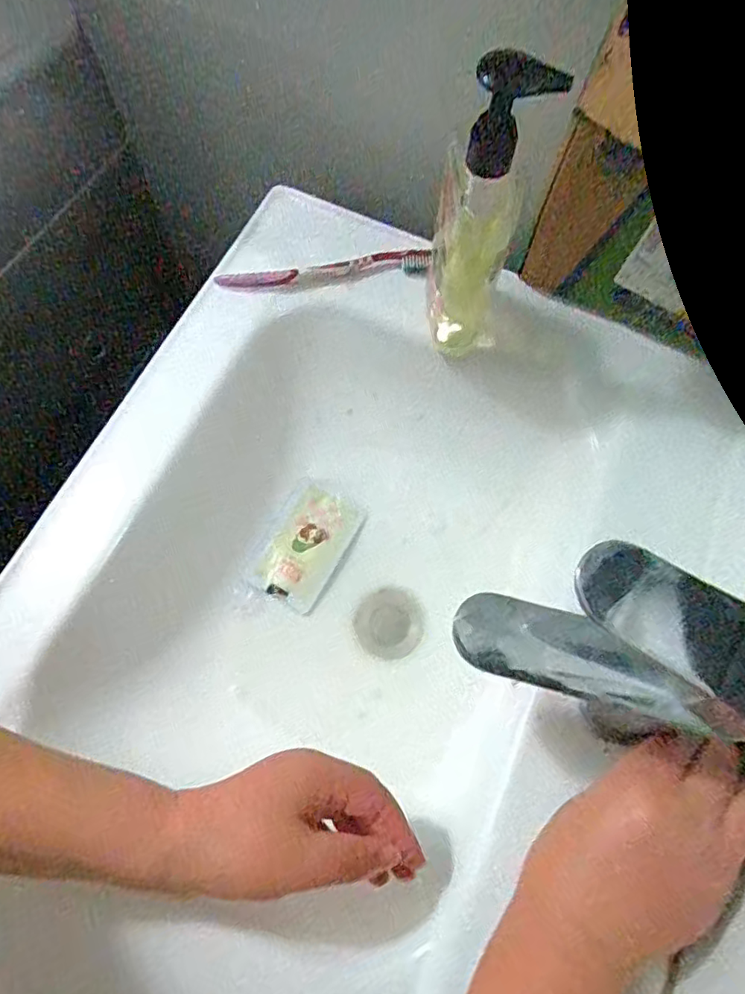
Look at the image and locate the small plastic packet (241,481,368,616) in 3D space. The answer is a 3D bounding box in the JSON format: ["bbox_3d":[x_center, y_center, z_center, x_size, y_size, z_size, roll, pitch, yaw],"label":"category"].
[{"bbox_3d":[-0.059,0.041,0.512,0.072,0.004,0.108,33,73,-9],"label":"small plastic packet"}]

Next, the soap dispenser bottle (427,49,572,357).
[{"bbox_3d":[0.069,-0.172,0.380,0.054,0.201,0.053,14,70,3],"label":"soap dispenser bottle"}]

